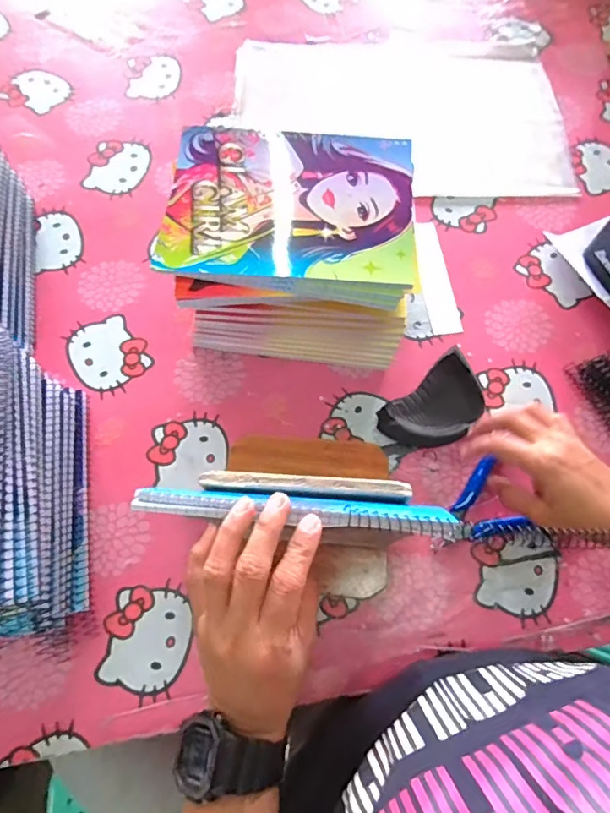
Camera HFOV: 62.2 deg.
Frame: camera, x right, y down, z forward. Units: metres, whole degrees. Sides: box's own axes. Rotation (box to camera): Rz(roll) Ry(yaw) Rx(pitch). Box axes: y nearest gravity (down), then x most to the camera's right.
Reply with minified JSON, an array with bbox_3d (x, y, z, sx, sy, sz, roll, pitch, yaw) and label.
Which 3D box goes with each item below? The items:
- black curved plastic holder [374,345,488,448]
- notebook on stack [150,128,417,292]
[{"bbox_3d":[0.123,0.002,0.474,0.099,0.036,0.064,-36,73,-13],"label":"black curved plastic holder"},{"bbox_3d":[-0.011,-0.167,0.415,0.201,0.011,0.148,6,68,2],"label":"notebook on stack"}]

